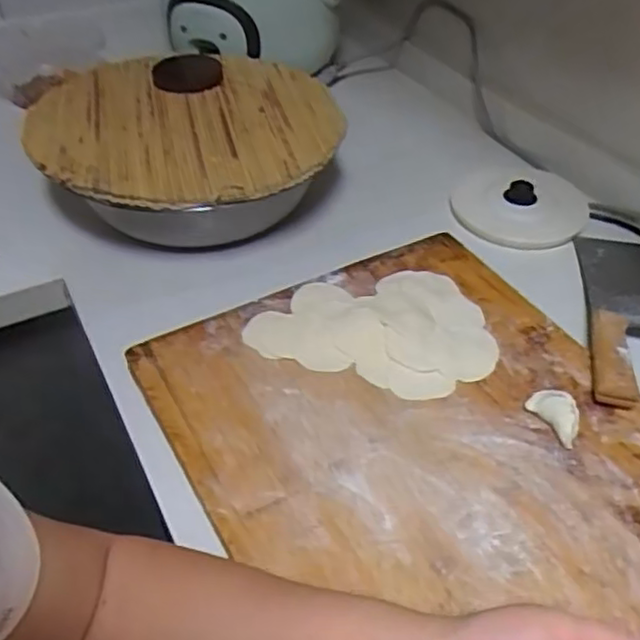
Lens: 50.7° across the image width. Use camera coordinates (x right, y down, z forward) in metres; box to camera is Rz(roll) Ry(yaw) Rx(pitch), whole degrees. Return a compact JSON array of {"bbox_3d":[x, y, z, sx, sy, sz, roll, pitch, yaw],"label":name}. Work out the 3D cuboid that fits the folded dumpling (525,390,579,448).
[{"bbox_3d":[0.185,0.073,0.526,0.025,0.022,0.046,-24,48,-23],"label":"folded dumpling"}]

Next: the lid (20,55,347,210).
[{"bbox_3d":[-0.146,-0.219,0.729,0.308,0.020,0.321,0,43,0],"label":"lid"}]

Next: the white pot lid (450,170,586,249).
[{"bbox_3d":[0.230,-0.134,0.780,0.148,0.046,0.131,13,45,13],"label":"white pot lid"}]

